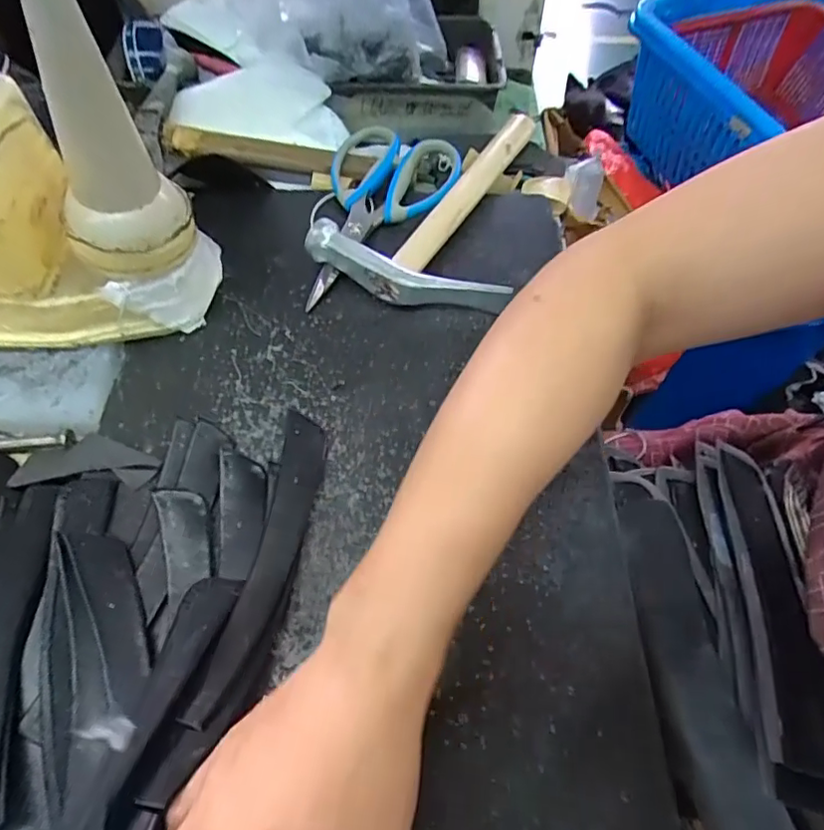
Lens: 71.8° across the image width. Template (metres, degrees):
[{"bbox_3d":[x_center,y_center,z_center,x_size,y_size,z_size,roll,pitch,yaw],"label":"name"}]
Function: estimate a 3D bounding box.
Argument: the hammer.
[{"bbox_3d":[0.030,-0.165,0.432,0.139,0.033,0.224,21,61,11],"label":"hammer"}]

